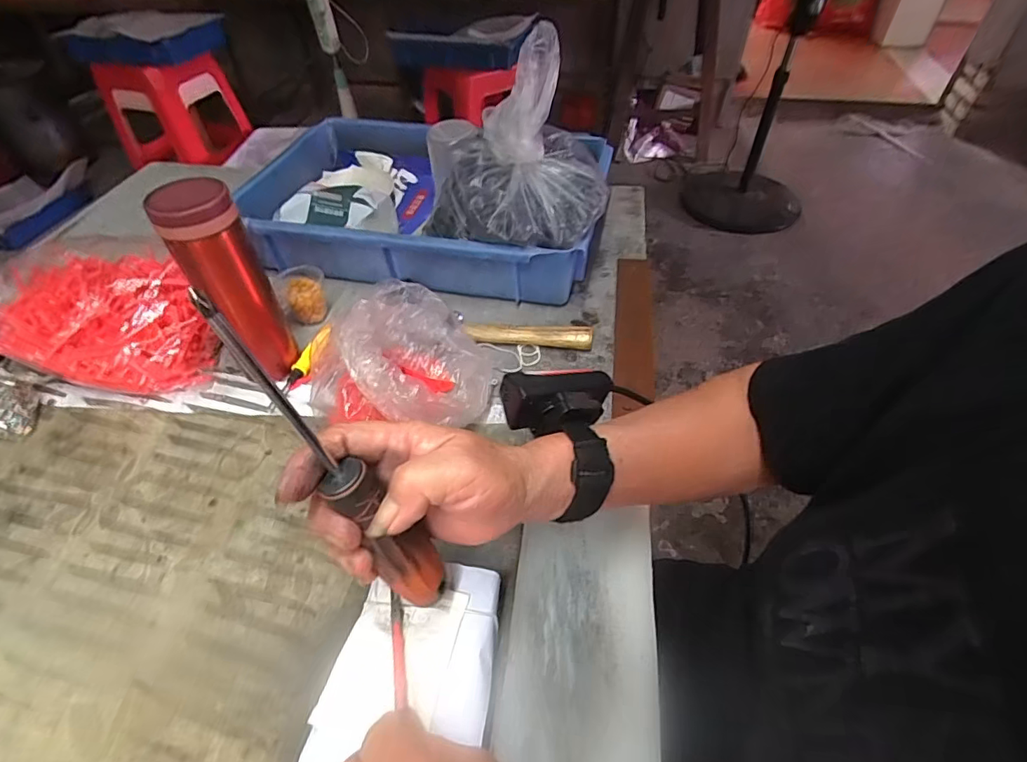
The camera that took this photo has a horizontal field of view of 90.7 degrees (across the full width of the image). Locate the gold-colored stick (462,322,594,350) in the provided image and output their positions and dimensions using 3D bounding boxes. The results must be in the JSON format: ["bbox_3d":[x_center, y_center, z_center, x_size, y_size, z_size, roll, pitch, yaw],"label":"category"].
[{"bbox_3d":[0.015,-0.046,0.518,0.128,0.020,0.018,3,46,7],"label":"gold-colored stick"}]

